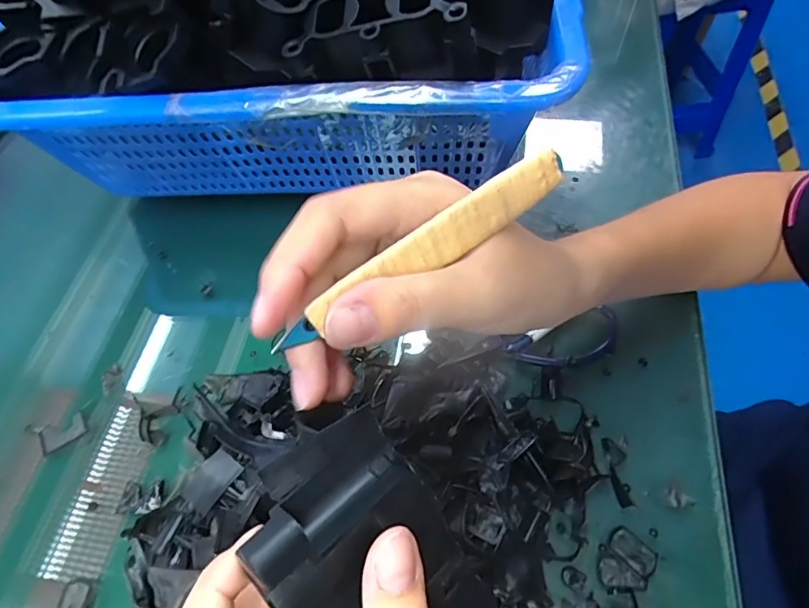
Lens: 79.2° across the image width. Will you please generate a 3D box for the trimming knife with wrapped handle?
[{"bbox_3d":[0.007,-0.018,0.160,0.109,0.013,0.011,-33,63,-7],"label":"trimming knife with wrapped handle"}]

